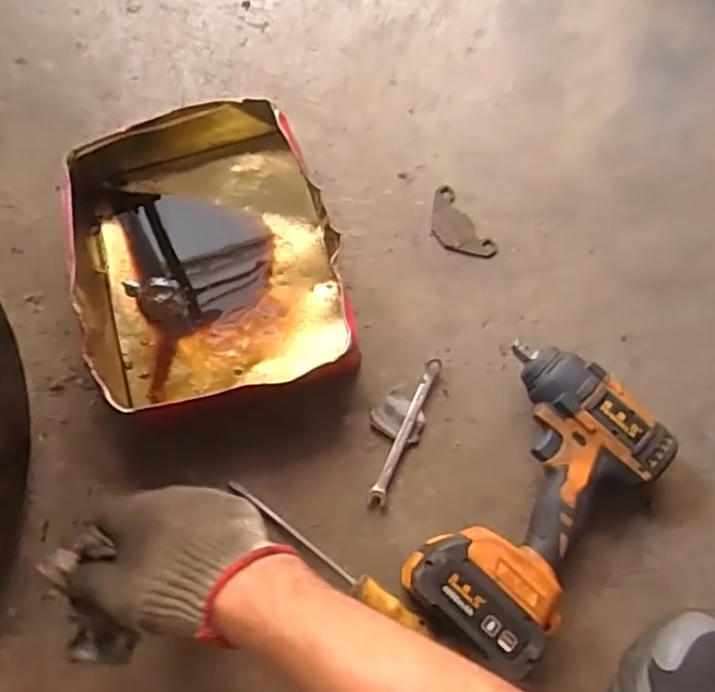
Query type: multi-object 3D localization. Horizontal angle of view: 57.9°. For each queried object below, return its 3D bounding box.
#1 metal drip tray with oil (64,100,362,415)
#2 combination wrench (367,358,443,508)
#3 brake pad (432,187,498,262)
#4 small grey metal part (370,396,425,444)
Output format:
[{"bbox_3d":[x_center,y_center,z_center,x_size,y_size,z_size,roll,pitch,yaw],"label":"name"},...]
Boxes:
[{"bbox_3d":[-0.139,-0.084,0.591,0.230,0.061,0.264,-13,74,-4],"label":"metal drip tray with oil"},{"bbox_3d":[0.043,0.074,0.570,0.016,0.011,0.138,23,75,6],"label":"combination wrench"},{"bbox_3d":[0.096,-0.114,0.627,0.044,0.005,0.084,-35,77,-10],"label":"brake pad"},{"bbox_3d":[0.036,0.064,0.572,0.046,0.008,0.035,21,75,6],"label":"small grey metal part"}]

